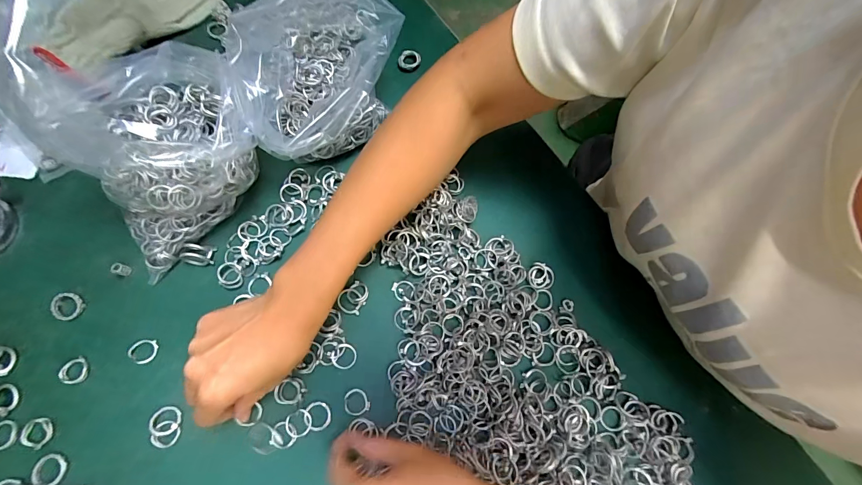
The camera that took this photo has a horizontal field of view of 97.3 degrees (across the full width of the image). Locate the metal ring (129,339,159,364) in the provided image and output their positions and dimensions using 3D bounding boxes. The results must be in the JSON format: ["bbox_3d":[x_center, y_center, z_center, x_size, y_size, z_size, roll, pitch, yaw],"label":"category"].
[{"bbox_3d":[-0.252,0.095,0.330,0.024,0.004,0.021,2,71,-1],"label":"metal ring"}]

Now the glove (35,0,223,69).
[{"bbox_3d":[-0.323,-0.246,0.409,0.100,0.033,0.186,25,56,7],"label":"glove"}]

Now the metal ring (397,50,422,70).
[{"bbox_3d":[-0.024,-0.207,0.429,0.025,0.009,0.021,-26,73,-10],"label":"metal ring"}]

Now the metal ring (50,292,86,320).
[{"bbox_3d":[-0.324,0.057,0.338,0.023,0.009,0.023,1,71,-1],"label":"metal ring"}]

